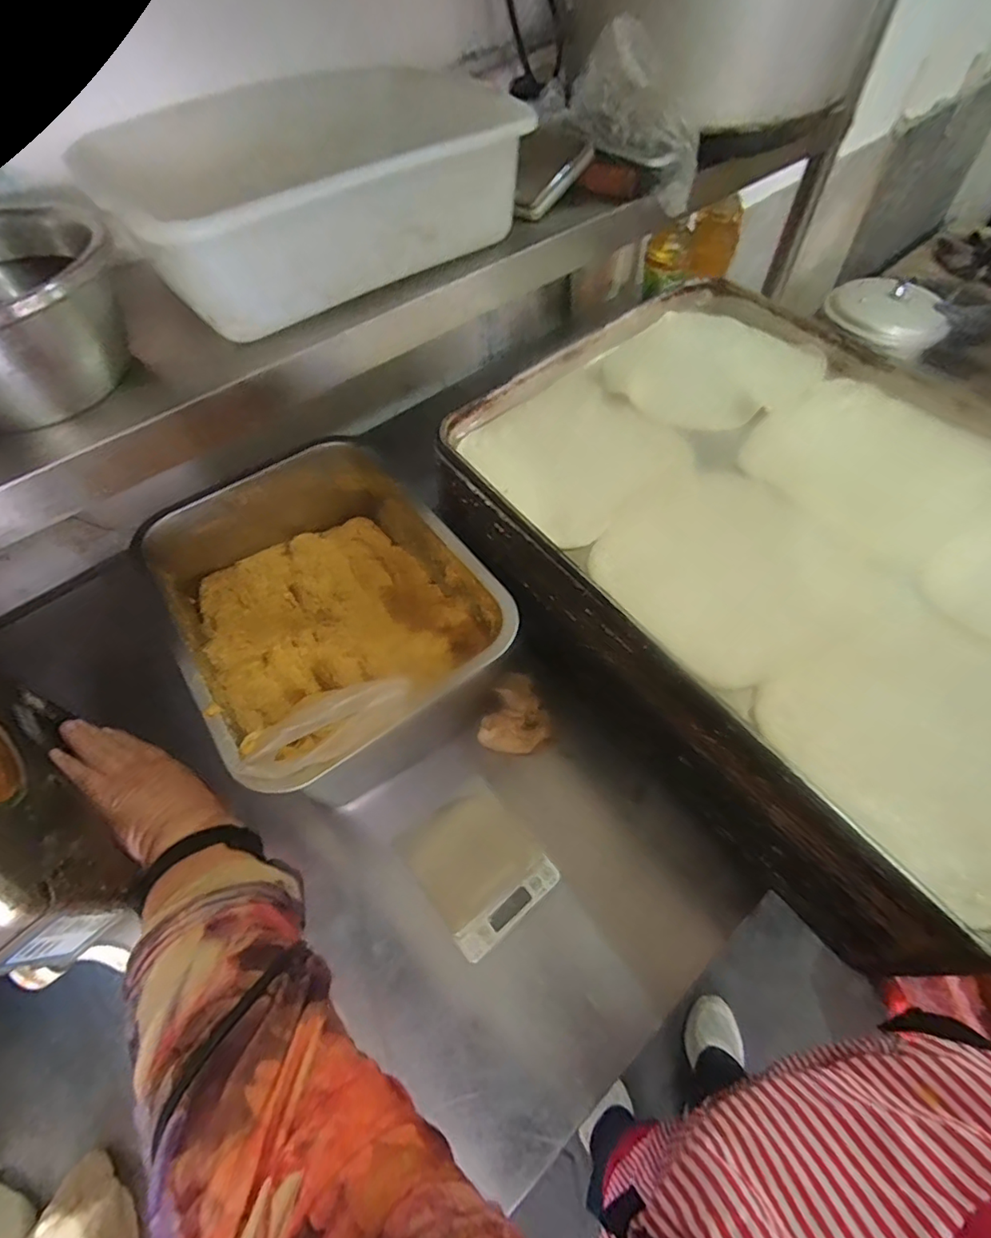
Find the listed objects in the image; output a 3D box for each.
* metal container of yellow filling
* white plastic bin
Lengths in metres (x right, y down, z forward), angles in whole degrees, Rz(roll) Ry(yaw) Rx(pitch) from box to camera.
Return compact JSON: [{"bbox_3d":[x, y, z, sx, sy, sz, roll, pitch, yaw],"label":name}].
[{"bbox_3d":[-0.167,-0.011,0.553,0.255,0.120,0.336,-32,61,-17],"label":"metal container of yellow filling"},{"bbox_3d":[-0.163,-0.387,0.490,0.342,0.086,0.257,-32,61,-17],"label":"white plastic bin"}]

